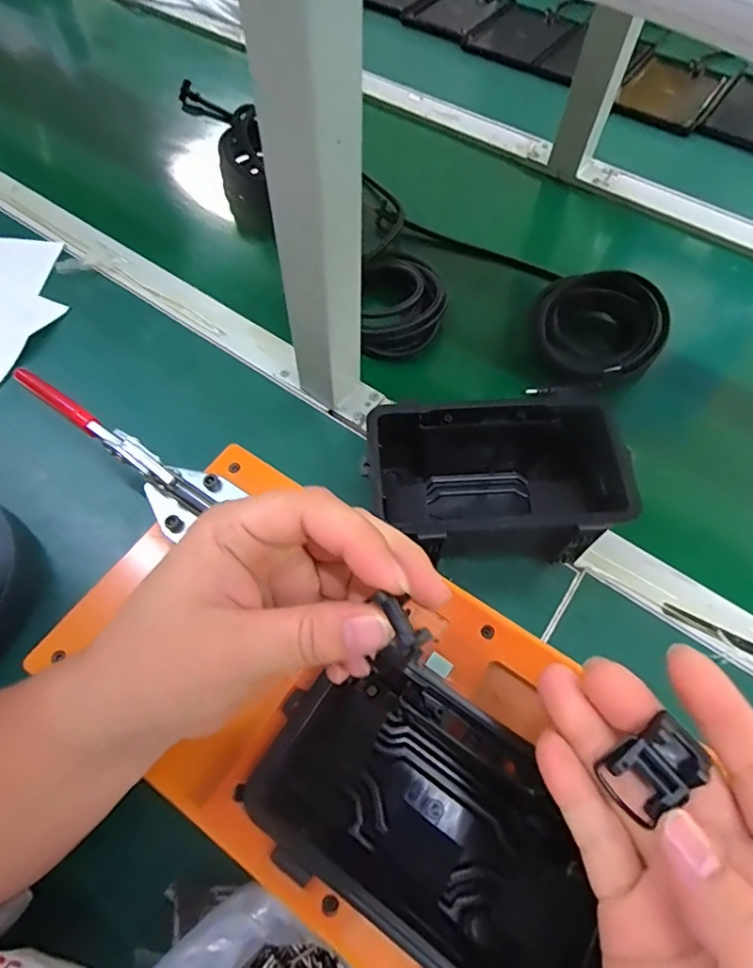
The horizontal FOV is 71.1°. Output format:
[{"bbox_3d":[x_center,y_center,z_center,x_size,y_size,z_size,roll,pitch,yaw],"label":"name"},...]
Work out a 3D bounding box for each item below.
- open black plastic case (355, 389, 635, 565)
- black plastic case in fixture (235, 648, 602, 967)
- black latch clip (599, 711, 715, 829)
[{"bbox_3d":[0.082,0.002,0.389,0.175,0.084,0.108,3,62,1],"label":"open black plastic case"},{"bbox_3d":[0.026,0.170,0.275,0.163,0.085,0.105,31,66,15],"label":"black plastic case in fixture"},{"bbox_3d":[0.091,0.089,0.168,0.025,0.008,0.020,-38,82,-10],"label":"black latch clip"}]

